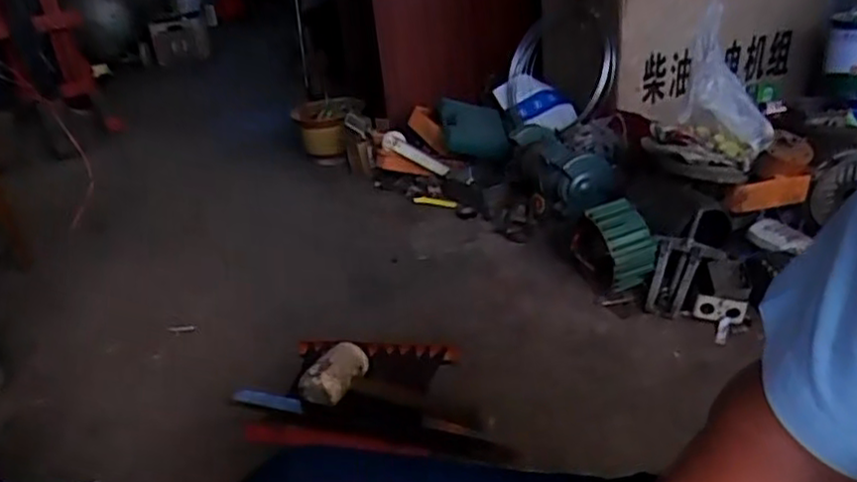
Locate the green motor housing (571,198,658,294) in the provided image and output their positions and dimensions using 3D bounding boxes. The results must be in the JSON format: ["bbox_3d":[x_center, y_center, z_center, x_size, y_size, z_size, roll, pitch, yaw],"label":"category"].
[{"bbox_3d":[0.376,0.029,1.386,0.105,0.197,0.138,-20,29,-24],"label":"green motor housing"}]

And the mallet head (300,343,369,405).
[{"bbox_3d":[-0.138,0.198,1.022,0.049,0.052,0.104,15,34,37],"label":"mallet head"}]

